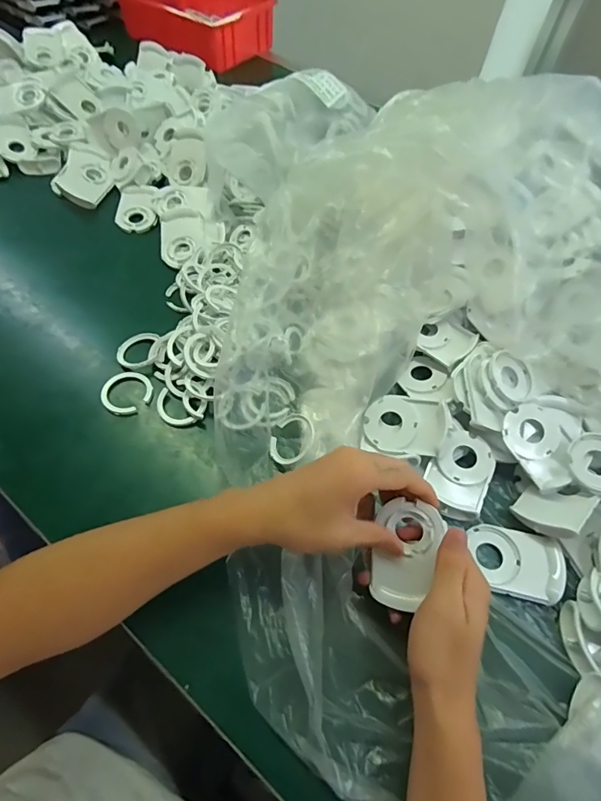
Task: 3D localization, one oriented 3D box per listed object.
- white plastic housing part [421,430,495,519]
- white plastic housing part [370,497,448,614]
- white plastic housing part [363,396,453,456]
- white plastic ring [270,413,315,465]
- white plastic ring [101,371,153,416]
[{"bbox_3d":[0.153,0.068,0.419,0.056,0.016,0.084,24,65,16],"label":"white plastic housing part"},{"bbox_3d":[0.080,0.120,0.344,0.049,0.006,0.081,17,90,21],"label":"white plastic housing part"},{"bbox_3d":[0.103,0.023,0.430,0.076,0.023,0.055,16,63,12],"label":"white plastic housing part"},{"bbox_3d":[-0.007,0.037,0.427,0.047,0.007,0.053,-7,60,39],"label":"white plastic ring"},{"bbox_3d":[-0.185,-0.010,0.464,0.054,0.004,0.050,-1,61,3],"label":"white plastic ring"}]

